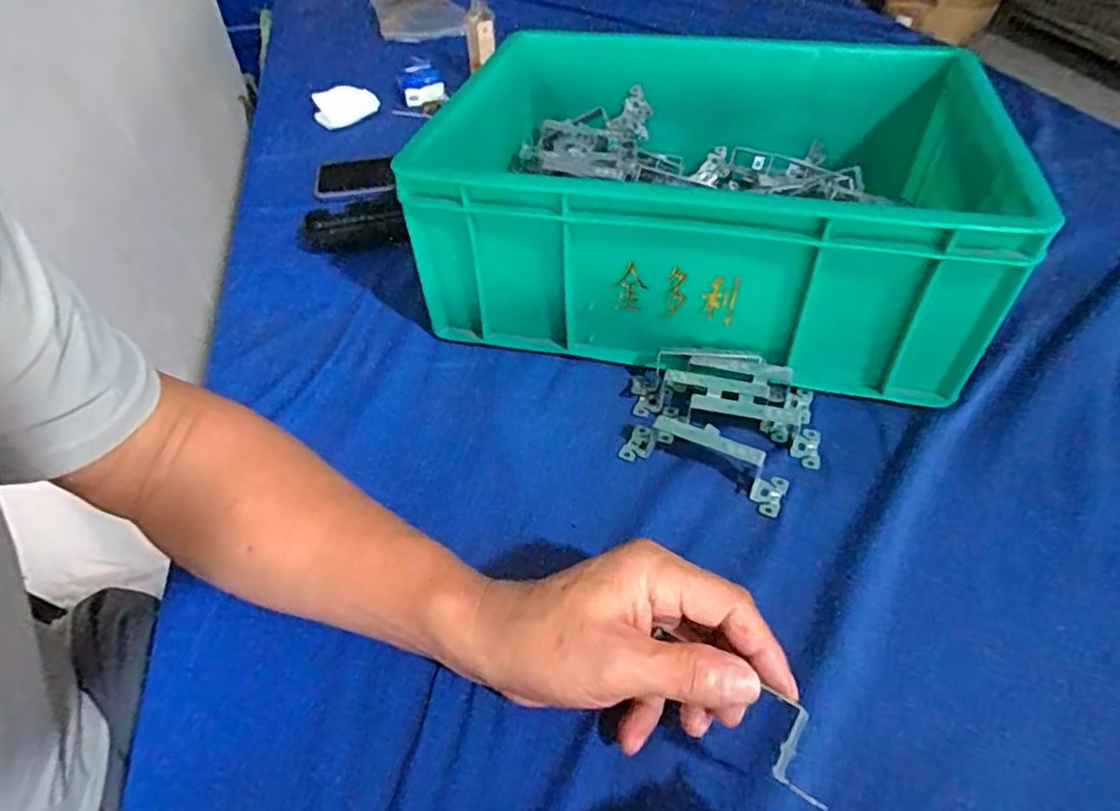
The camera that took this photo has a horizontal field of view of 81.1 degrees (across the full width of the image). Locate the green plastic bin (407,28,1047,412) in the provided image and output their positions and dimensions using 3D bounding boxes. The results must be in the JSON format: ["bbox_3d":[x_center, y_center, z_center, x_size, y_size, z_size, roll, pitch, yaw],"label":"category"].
[{"bbox_3d":[0.122,-0.178,0.539,0.400,0.139,0.296,8,46,12],"label":"green plastic bin"}]

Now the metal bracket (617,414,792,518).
[{"bbox_3d":[0.093,0.029,0.420,0.106,0.035,0.030,21,50,23],"label":"metal bracket"}]

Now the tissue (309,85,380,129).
[{"bbox_3d":[-0.270,-0.378,0.827,0.078,0.037,0.030,-11,45,-7],"label":"tissue"}]

